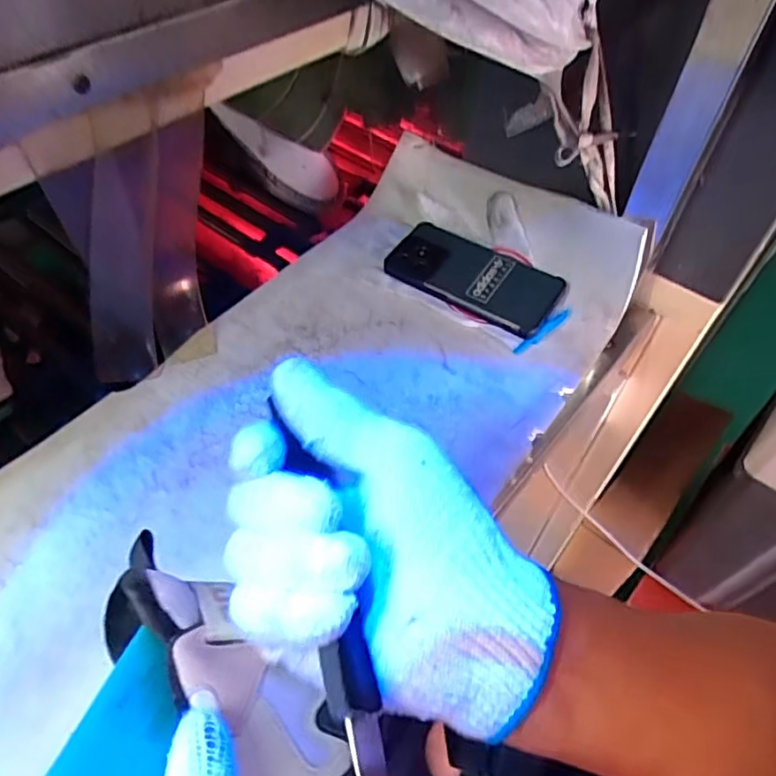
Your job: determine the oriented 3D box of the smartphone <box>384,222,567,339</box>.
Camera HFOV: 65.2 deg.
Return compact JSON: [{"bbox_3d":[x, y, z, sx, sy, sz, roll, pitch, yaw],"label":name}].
[{"bbox_3d":[0.084,-0.110,0.584,0.159,0.013,0.085,27,64,18],"label":"smartphone"}]

